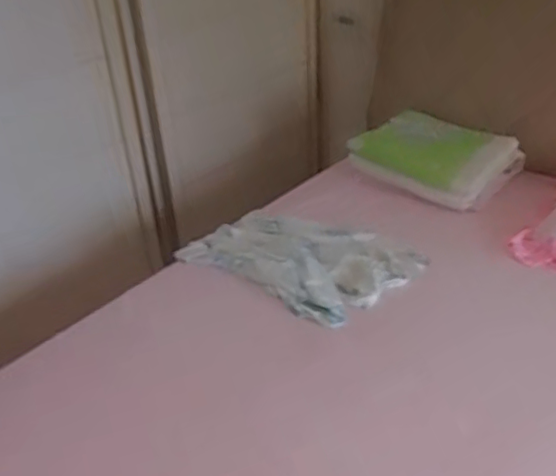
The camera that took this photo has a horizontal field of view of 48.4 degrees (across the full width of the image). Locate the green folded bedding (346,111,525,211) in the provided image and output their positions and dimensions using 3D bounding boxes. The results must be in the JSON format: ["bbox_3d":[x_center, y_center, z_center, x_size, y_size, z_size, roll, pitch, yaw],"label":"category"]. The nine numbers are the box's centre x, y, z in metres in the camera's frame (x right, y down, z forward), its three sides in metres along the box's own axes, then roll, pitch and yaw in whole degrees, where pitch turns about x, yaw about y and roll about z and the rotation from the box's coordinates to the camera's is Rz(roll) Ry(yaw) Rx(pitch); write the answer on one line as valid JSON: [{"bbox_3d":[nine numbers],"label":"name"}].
[{"bbox_3d":[0.450,-0.260,1.831,0.439,0.107,0.334,22,41,33],"label":"green folded bedding"}]

